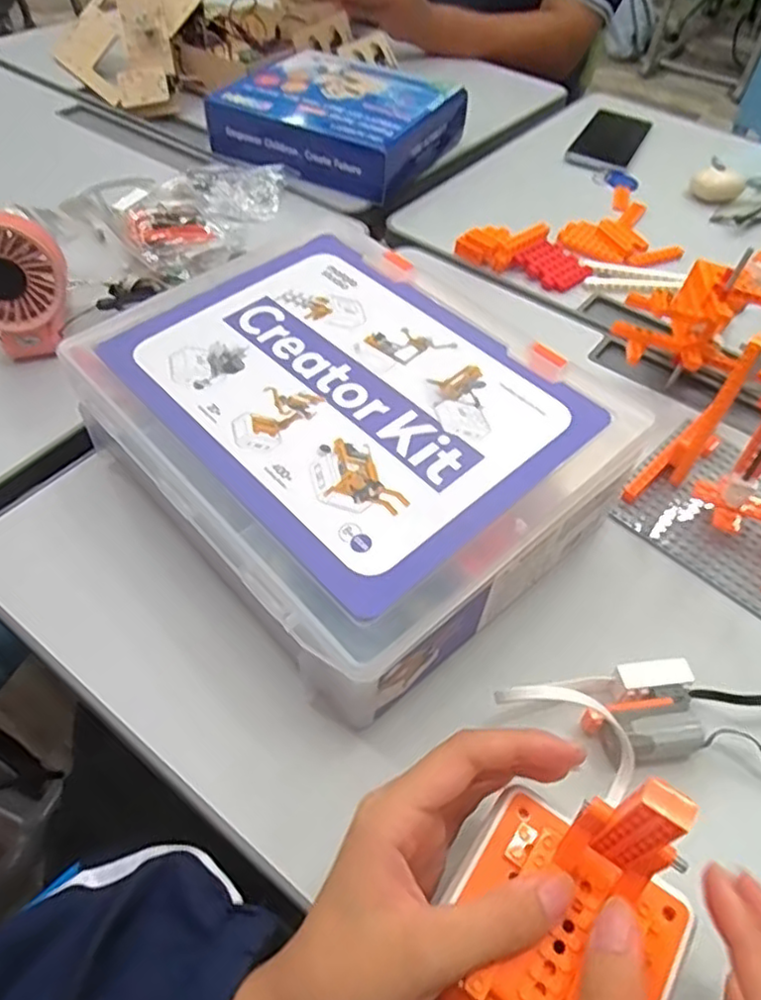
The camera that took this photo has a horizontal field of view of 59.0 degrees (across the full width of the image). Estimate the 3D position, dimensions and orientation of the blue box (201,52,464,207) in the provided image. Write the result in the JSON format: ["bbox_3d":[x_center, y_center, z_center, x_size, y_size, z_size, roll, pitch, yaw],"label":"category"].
[{"bbox_3d":[-0.048,-0.432,0.756,0.218,0.062,0.211,26,54,15],"label":"blue box"}]

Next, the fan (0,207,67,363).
[{"bbox_3d":[-0.269,-0.154,0.491,0.078,0.105,0.032,-25,58,-22],"label":"fan"}]

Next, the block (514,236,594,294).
[{"bbox_3d":[0.167,-0.225,0.645,0.052,0.006,0.060,-38,79,-22],"label":"block"}]

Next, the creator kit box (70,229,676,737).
[{"bbox_3d":[-0.026,-0.041,0.435,0.243,0.094,0.291,-35,62,-27],"label":"creator kit box"}]

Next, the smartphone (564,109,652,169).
[{"bbox_3d":[0.289,-0.454,0.843,0.074,0.008,0.178,23,53,13],"label":"smartphone"}]

